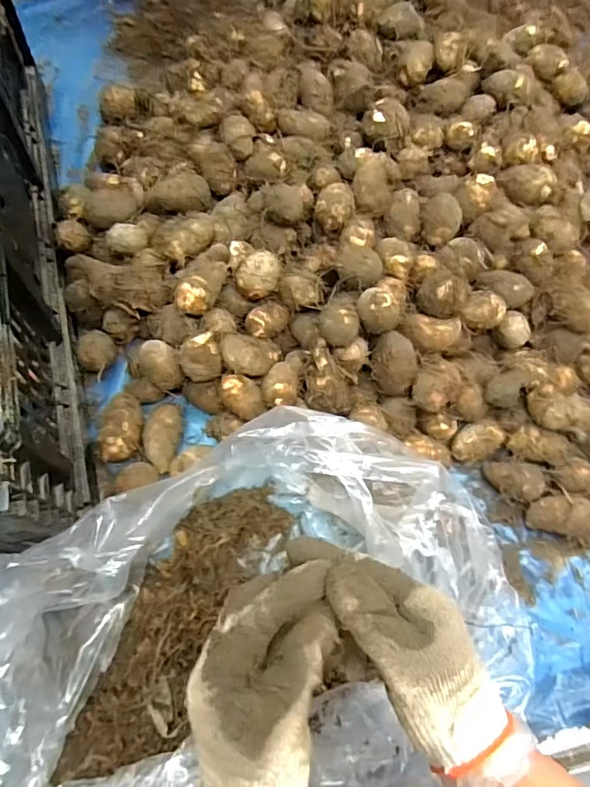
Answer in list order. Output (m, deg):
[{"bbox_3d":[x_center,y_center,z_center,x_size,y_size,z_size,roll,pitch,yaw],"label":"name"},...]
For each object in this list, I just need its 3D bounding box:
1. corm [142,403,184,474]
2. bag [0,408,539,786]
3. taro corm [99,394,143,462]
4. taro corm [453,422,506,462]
[{"bbox_3d":[-0.128,0.041,0.478,0.032,0.028,0.066,3,71,1],"label":"corm"},{"bbox_3d":[-0.051,0.187,0.374,0.447,0.131,0.256,-29,73,-9],"label":"bag"},{"bbox_3d":[-0.165,0.032,0.478,0.033,0.032,0.065,-2,71,-1],"label":"taro corm"},{"bbox_3d":[0.176,0.046,0.481,0.046,0.027,0.031,-17,72,-5],"label":"taro corm"}]

